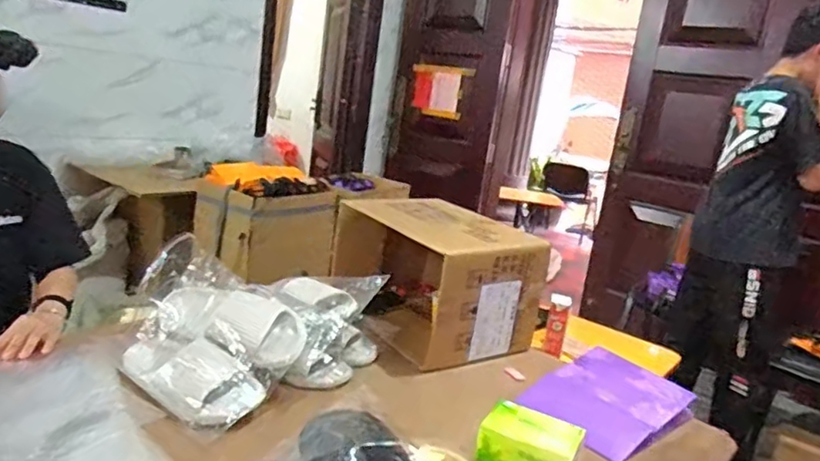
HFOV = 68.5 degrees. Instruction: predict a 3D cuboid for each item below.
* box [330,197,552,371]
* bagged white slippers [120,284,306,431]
[{"bbox_3d":[0.057,0.095,1.302,0.320,0.253,0.372,-2,16,-36],"label":"box"},{"bbox_3d":[-0.342,0.179,1.005,0.309,0.130,0.221,18,17,38],"label":"bagged white slippers"}]

